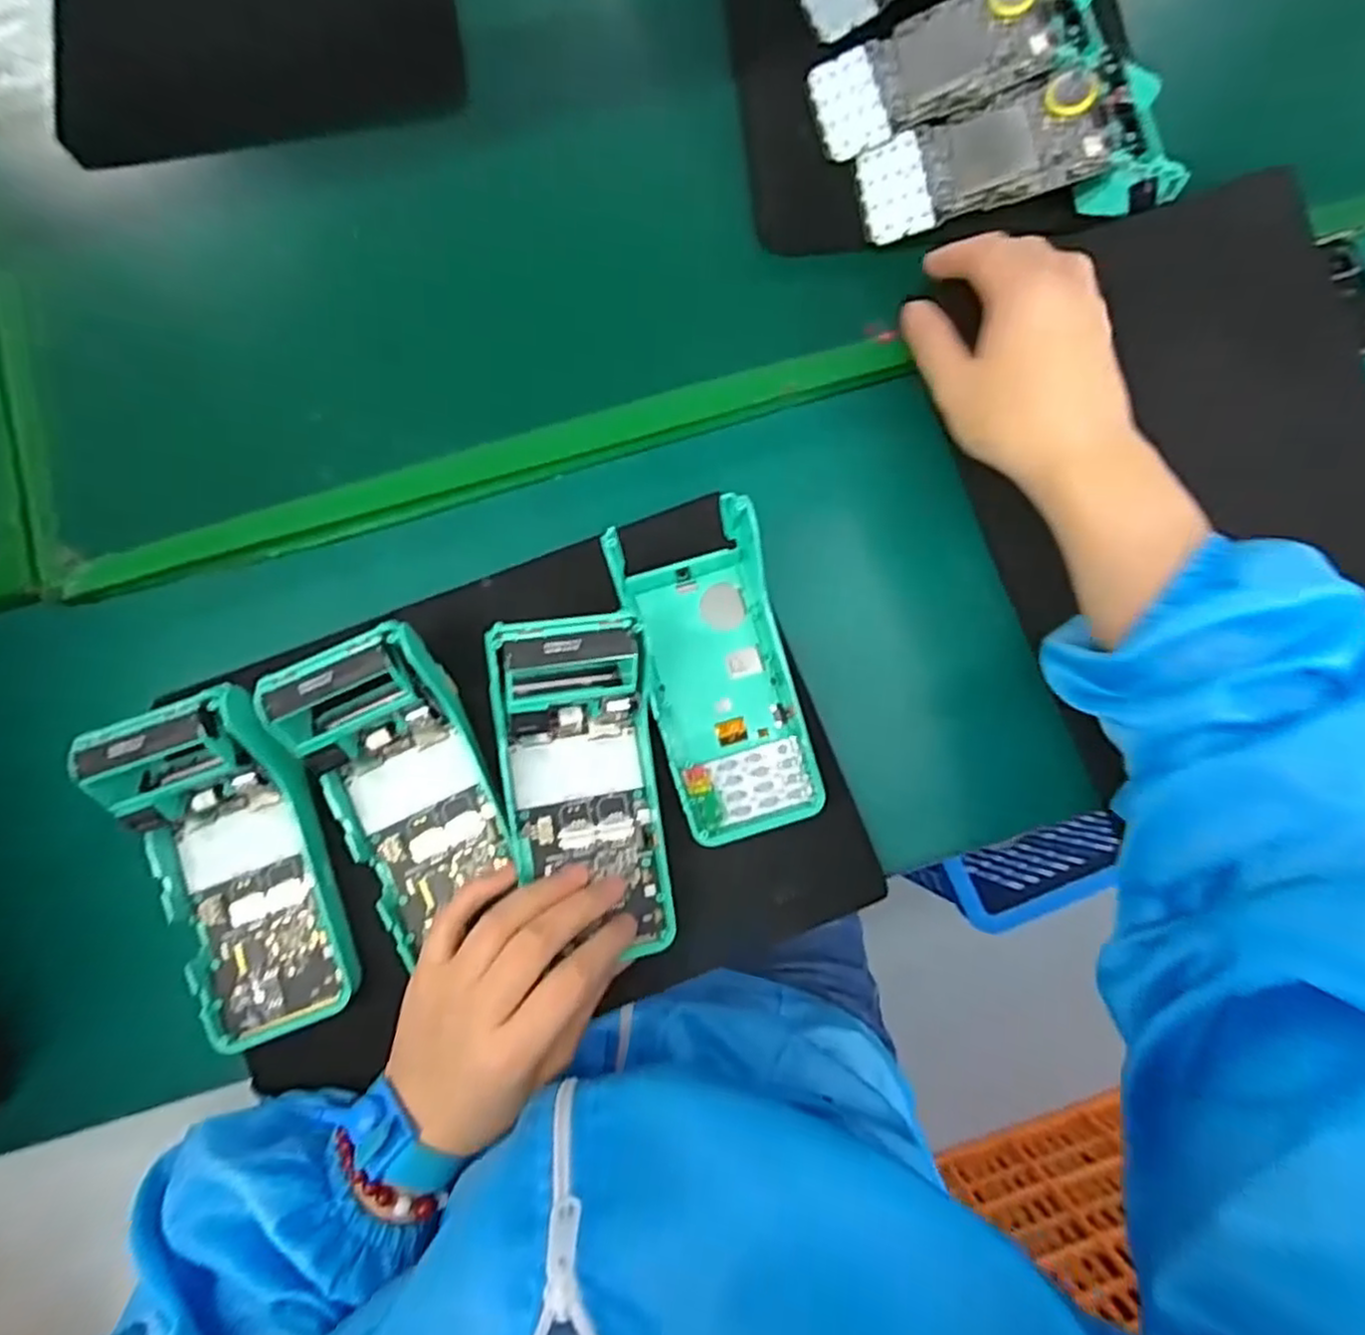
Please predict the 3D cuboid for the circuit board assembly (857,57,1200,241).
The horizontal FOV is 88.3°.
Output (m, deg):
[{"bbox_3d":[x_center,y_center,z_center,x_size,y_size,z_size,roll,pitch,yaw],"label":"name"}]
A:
[{"bbox_3d":[0.192,-0.293,0.399,0.169,0.044,0.063,-6,80,1],"label":"circuit board assembly"}]

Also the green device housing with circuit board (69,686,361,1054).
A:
[{"bbox_3d":[-0.228,0.100,0.365,0.084,0.062,0.174,-17,99,-1],"label":"green device housing with circuit board"}]

